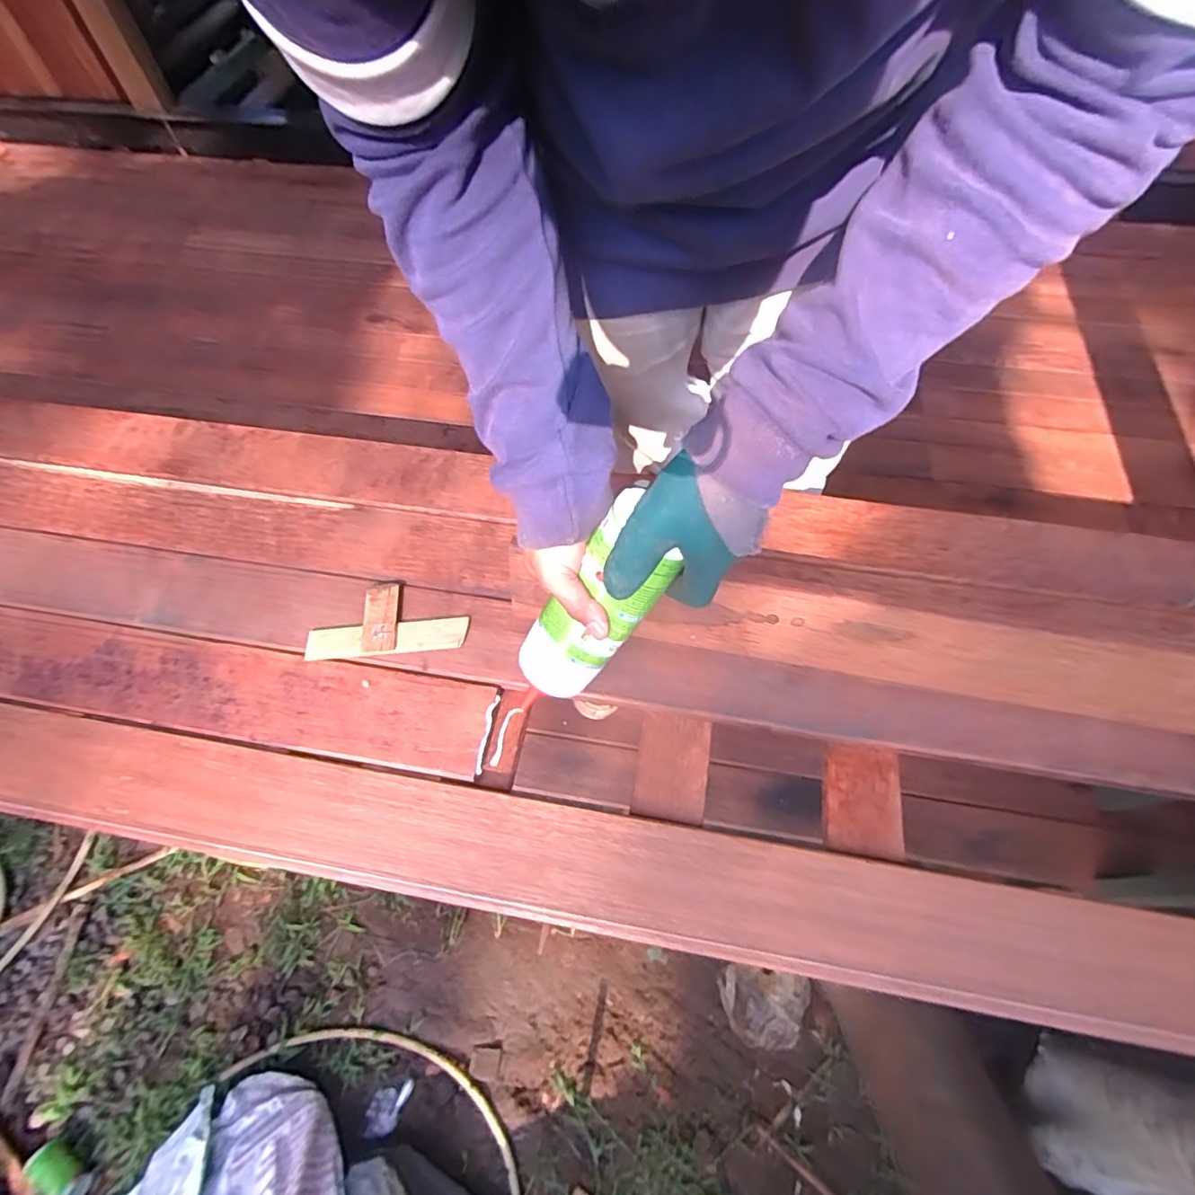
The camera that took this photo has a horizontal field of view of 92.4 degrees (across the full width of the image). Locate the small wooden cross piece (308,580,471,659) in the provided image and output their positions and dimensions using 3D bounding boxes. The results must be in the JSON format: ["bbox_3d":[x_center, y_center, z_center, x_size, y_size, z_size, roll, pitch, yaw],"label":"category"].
[{"bbox_3d":[-0.213,0.021,0.578,0.154,0.011,0.079,-7,63,-3],"label":"small wooden cross piece"}]

